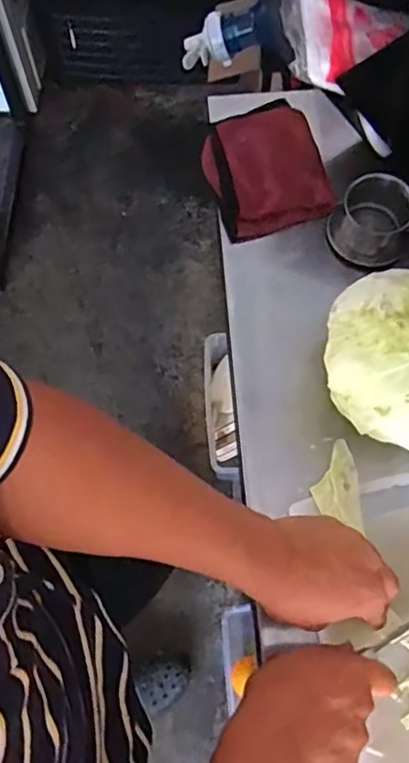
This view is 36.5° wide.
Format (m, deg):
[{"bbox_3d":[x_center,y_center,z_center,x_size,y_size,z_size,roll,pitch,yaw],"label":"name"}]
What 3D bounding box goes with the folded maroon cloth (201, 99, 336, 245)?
[{"bbox_3d":[0.068,-0.249,0.715,0.130,0.027,0.162,-15,70,-6],"label":"folded maroon cloth"}]

